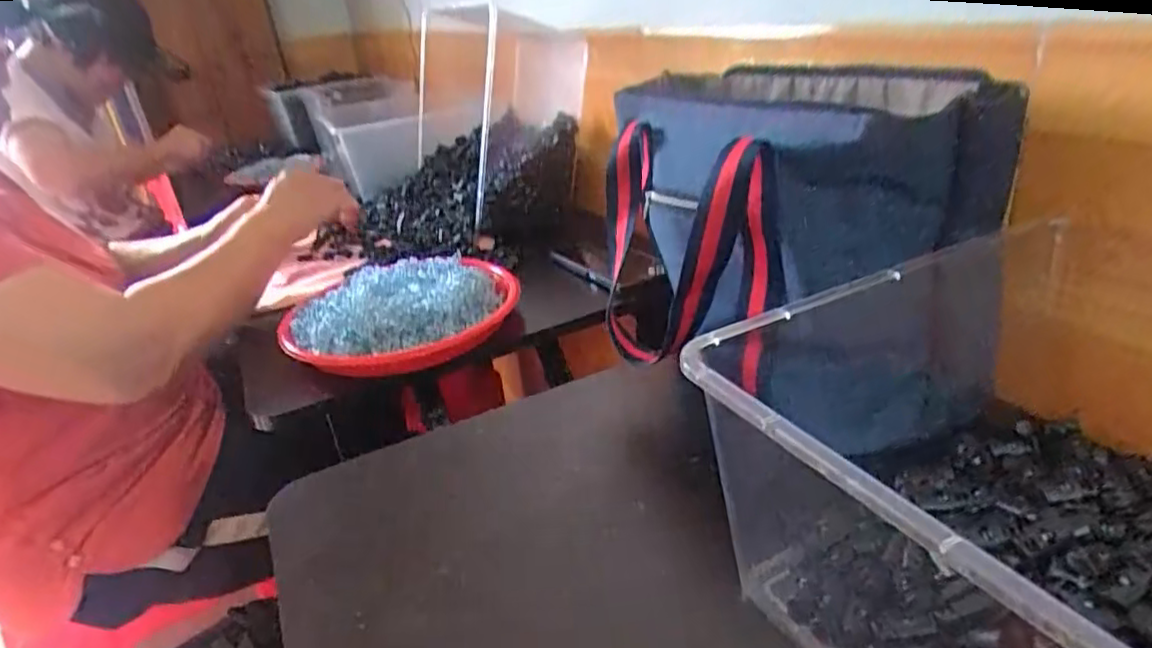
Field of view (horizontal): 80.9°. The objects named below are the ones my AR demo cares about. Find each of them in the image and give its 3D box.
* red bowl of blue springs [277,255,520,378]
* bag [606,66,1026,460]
[{"bbox_3d":[-0.181,-0.017,0.701,0.227,0.054,0.219,-5,26,3],"label":"red bowl of blue springs"},{"bbox_3d":[0.151,-0.071,0.511,0.277,0.208,0.200,6,29,25],"label":"bag"}]

